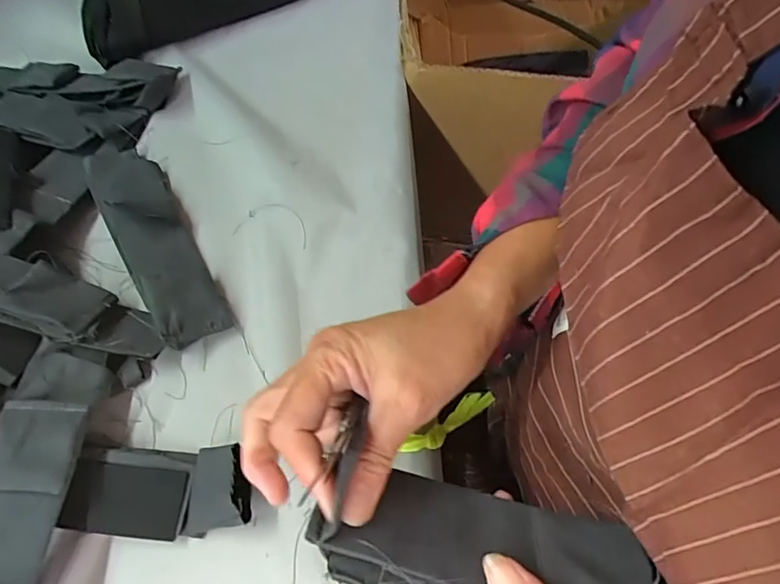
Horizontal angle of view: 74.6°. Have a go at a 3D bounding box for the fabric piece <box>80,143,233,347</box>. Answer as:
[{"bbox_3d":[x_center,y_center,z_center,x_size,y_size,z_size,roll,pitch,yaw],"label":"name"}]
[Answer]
[{"bbox_3d":[-0.179,-0.046,0.382,0.050,0.029,0.199,-31,66,-11],"label":"fabric piece"}]

